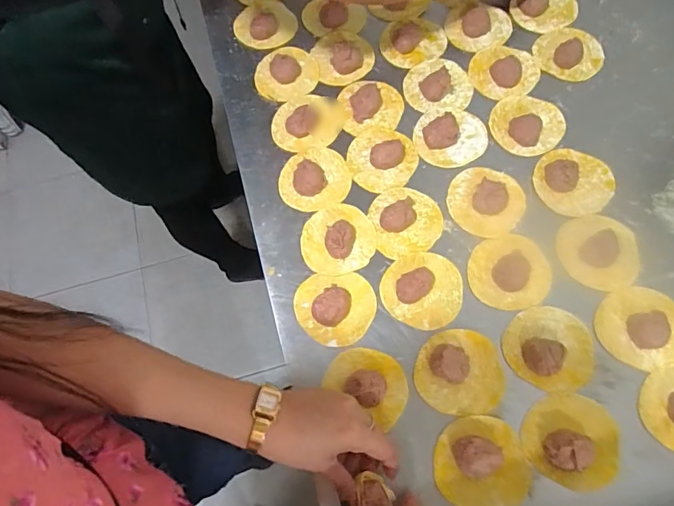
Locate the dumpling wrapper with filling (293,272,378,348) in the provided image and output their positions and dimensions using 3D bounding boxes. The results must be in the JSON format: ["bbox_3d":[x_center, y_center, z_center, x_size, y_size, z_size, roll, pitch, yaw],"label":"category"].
[{"bbox_3d":[-0.002,0.051,0.474,0.080,0.020,0.077,-1,69,3],"label":"dumpling wrapper with filling"}]

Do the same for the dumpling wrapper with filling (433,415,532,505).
[{"bbox_3d":[0.131,0.189,0.413,0.083,0.022,0.079,-1,69,3],"label":"dumpling wrapper with filling"}]

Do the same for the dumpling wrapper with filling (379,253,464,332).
[{"bbox_3d":[0.089,0.034,0.475,0.081,0.021,0.081,-1,69,3],"label":"dumpling wrapper with filling"}]

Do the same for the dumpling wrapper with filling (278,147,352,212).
[{"bbox_3d":[-0.027,-0.087,0.533,0.082,0.020,0.076,-1,69,3],"label":"dumpling wrapper with filling"}]

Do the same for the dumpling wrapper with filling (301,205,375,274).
[{"bbox_3d":[0.001,-0.018,0.500,0.080,0.023,0.077,-1,69,3],"label":"dumpling wrapper with filling"}]

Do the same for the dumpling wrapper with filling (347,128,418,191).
[{"bbox_3d":[0.053,-0.113,0.539,0.077,0.020,0.082,-1,69,3],"label":"dumpling wrapper with filling"}]

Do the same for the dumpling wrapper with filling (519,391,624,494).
[{"bbox_3d":[0.215,0.167,0.418,0.083,0.018,0.077,-1,69,3],"label":"dumpling wrapper with filling"}]

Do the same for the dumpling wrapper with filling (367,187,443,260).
[{"bbox_3d":[0.077,-0.038,0.505,0.075,0.019,0.080,-13,69,-2],"label":"dumpling wrapper with filling"}]

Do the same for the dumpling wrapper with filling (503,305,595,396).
[{"bbox_3d":[0.208,0.090,0.444,0.081,0.020,0.080,-1,69,3],"label":"dumpling wrapper with filling"}]

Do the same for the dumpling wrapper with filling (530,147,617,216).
[{"bbox_3d":[0.264,-0.083,0.508,0.083,0.022,0.080,-1,69,3],"label":"dumpling wrapper with filling"}]

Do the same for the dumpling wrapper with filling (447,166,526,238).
[{"bbox_3d":[0.165,-0.062,0.508,0.078,0.020,0.084,-1,69,3],"label":"dumpling wrapper with filling"}]

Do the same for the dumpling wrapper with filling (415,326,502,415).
[{"bbox_3d":[0.118,0.112,0.445,0.082,0.017,0.079,-1,69,3],"label":"dumpling wrapper with filling"}]

